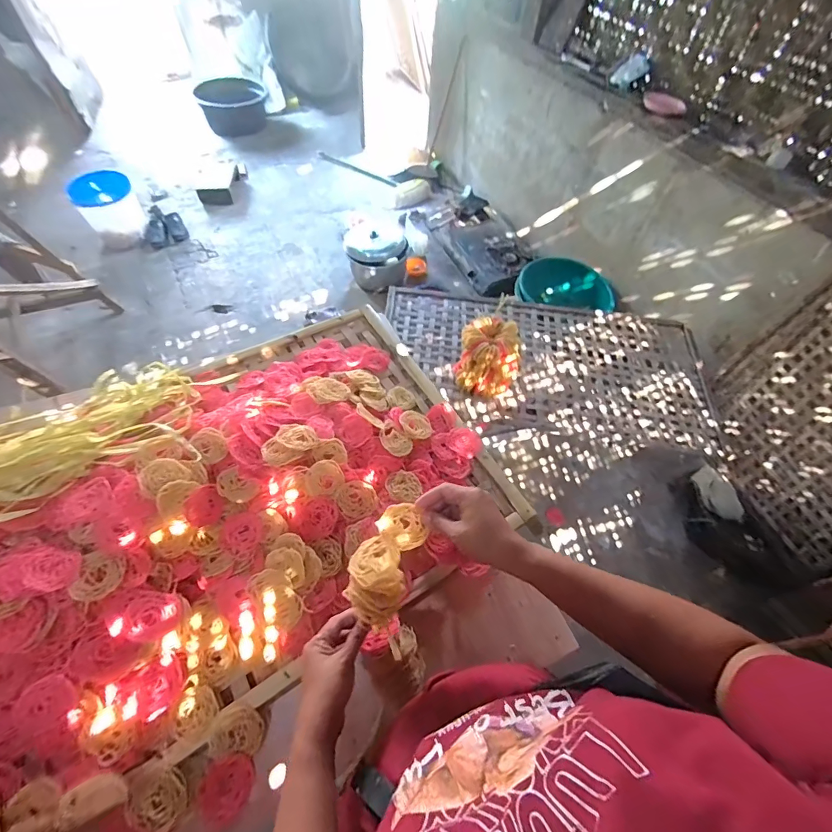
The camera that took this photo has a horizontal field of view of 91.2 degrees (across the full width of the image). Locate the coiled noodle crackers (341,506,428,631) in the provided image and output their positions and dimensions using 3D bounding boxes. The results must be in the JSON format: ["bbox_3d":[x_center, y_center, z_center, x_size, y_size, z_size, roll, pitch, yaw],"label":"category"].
[{"bbox_3d":[-0.039,0.176,0.499,0.072,0.054,0.133,20,57,10],"label":"coiled noodle crackers"}]

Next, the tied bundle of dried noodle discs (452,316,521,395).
[{"bbox_3d":[0.241,-0.191,1.346,0.202,0.203,0.179,21,58,10],"label":"tied bundle of dried noodle discs"}]

